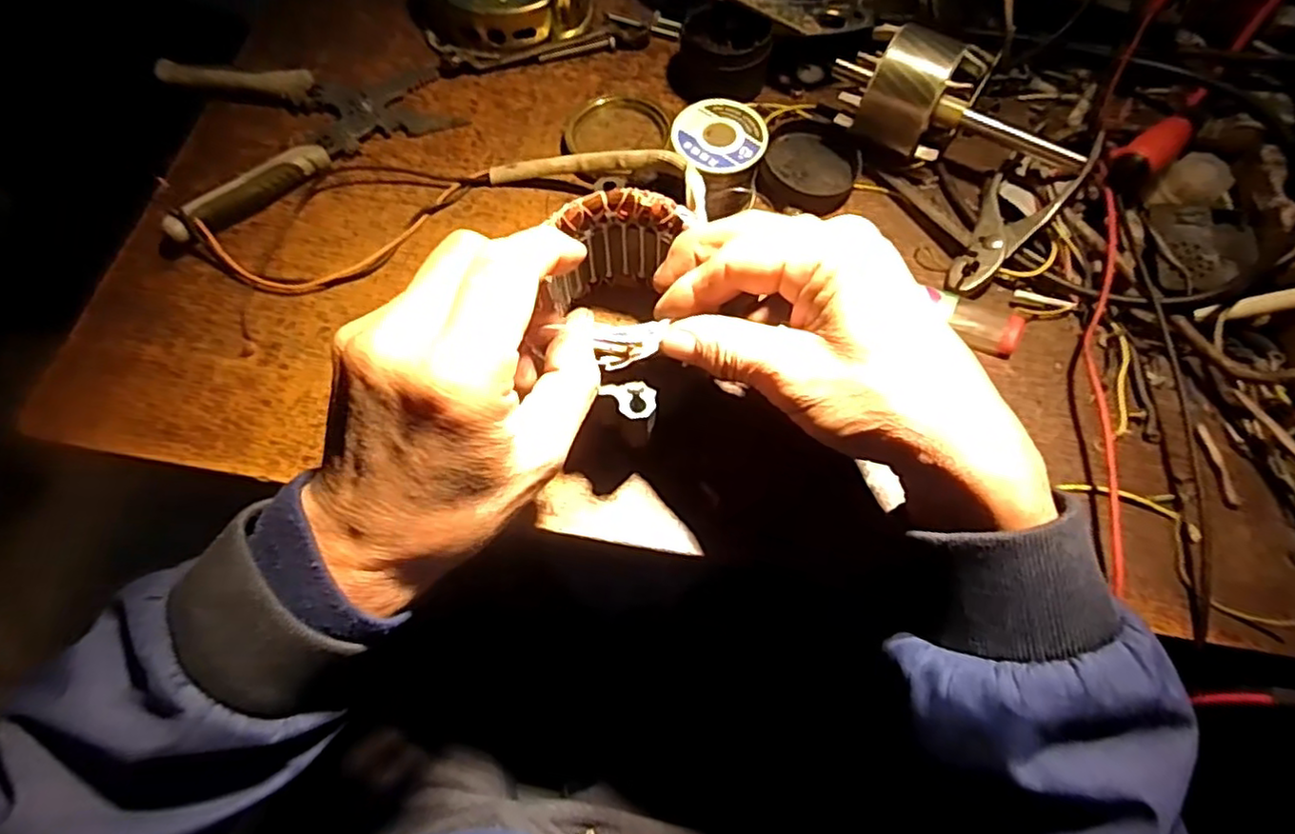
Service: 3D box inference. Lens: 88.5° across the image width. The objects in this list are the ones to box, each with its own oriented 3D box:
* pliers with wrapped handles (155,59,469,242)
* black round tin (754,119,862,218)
[{"bbox_3d":[-0.228,-0.195,0.424,0.175,0.027,0.123,-33,68,-11],"label":"pliers with wrapped handles"},{"bbox_3d":[0.098,-0.149,0.398,0.055,0.014,0.060,18,68,11],"label":"black round tin"}]

